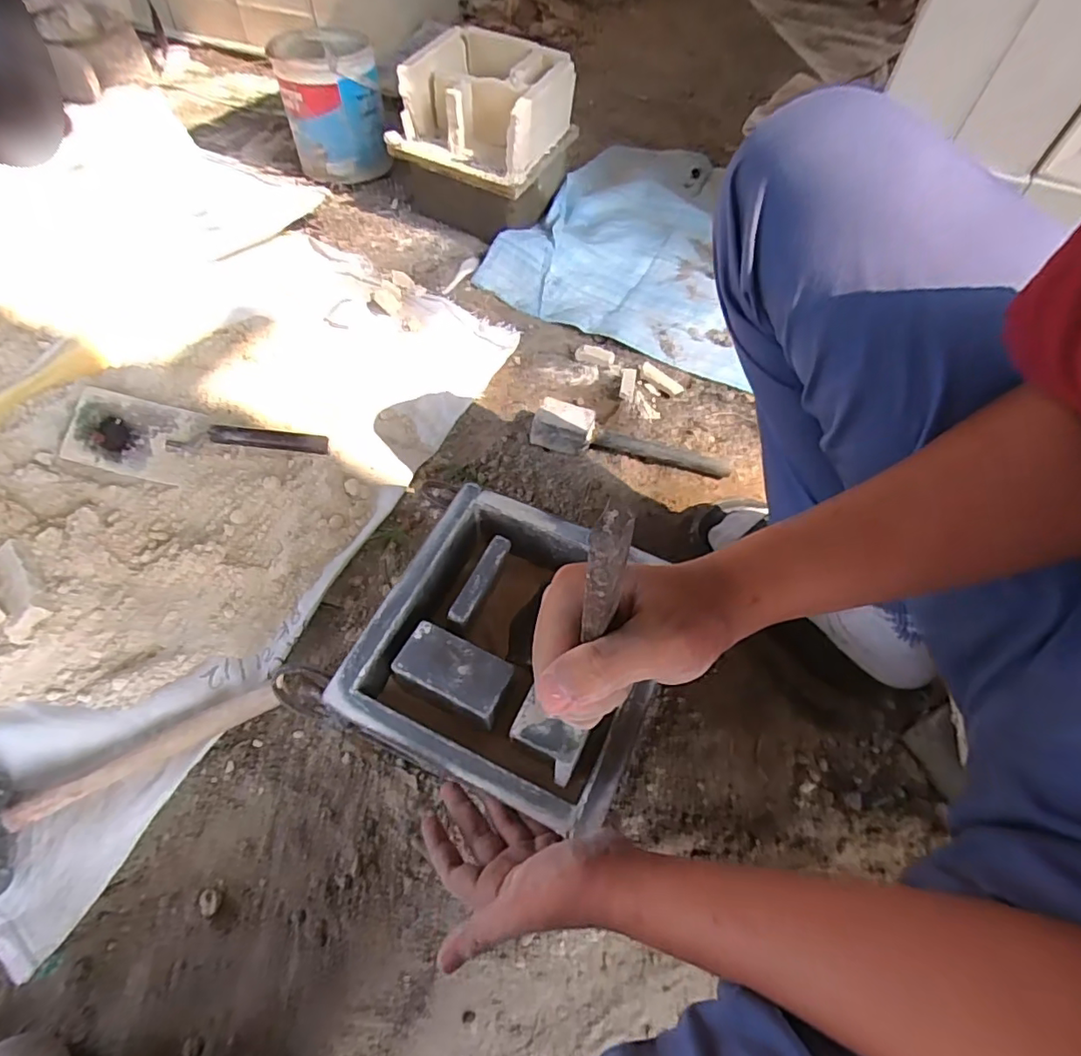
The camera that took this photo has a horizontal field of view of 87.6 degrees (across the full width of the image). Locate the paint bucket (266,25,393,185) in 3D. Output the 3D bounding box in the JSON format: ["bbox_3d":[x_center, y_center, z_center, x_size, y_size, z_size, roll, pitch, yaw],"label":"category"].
[{"bbox_3d":[-0.375,-0.771,1.031,0.168,0.204,0.183,1,56,-1],"label":"paint bucket"}]

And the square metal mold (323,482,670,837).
[{"bbox_3d":[-0.022,0.111,0.517,0.233,0.089,0.236,24,60,10],"label":"square metal mold"}]

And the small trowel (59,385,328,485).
[{"bbox_3d":[-0.411,-0.114,0.692,0.280,0.055,0.113,2,57,-3],"label":"small trowel"}]

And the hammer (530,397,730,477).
[{"bbox_3d":[0.120,-0.119,0.748,0.259,0.039,0.056,9,58,4],"label":"hammer"}]

